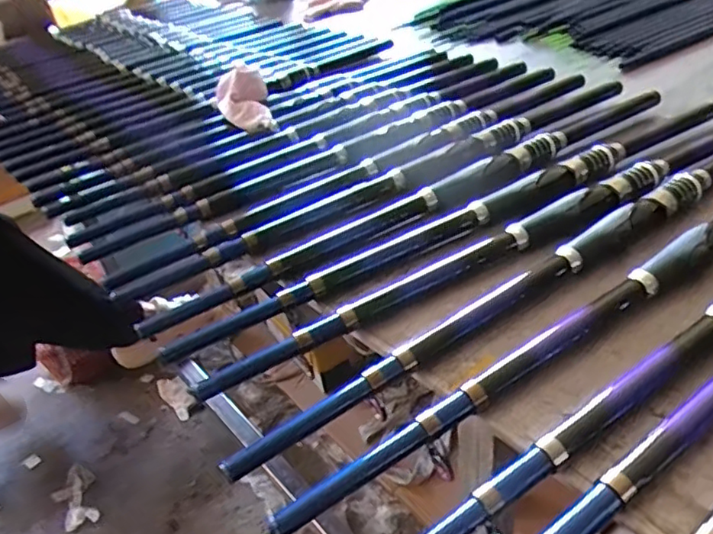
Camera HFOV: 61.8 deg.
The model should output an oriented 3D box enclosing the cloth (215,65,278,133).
[{"bbox_3d":[-0.153,-0.230,0.796,0.069,0.052,0.114,-13,36,-8],"label":"cloth"}]

